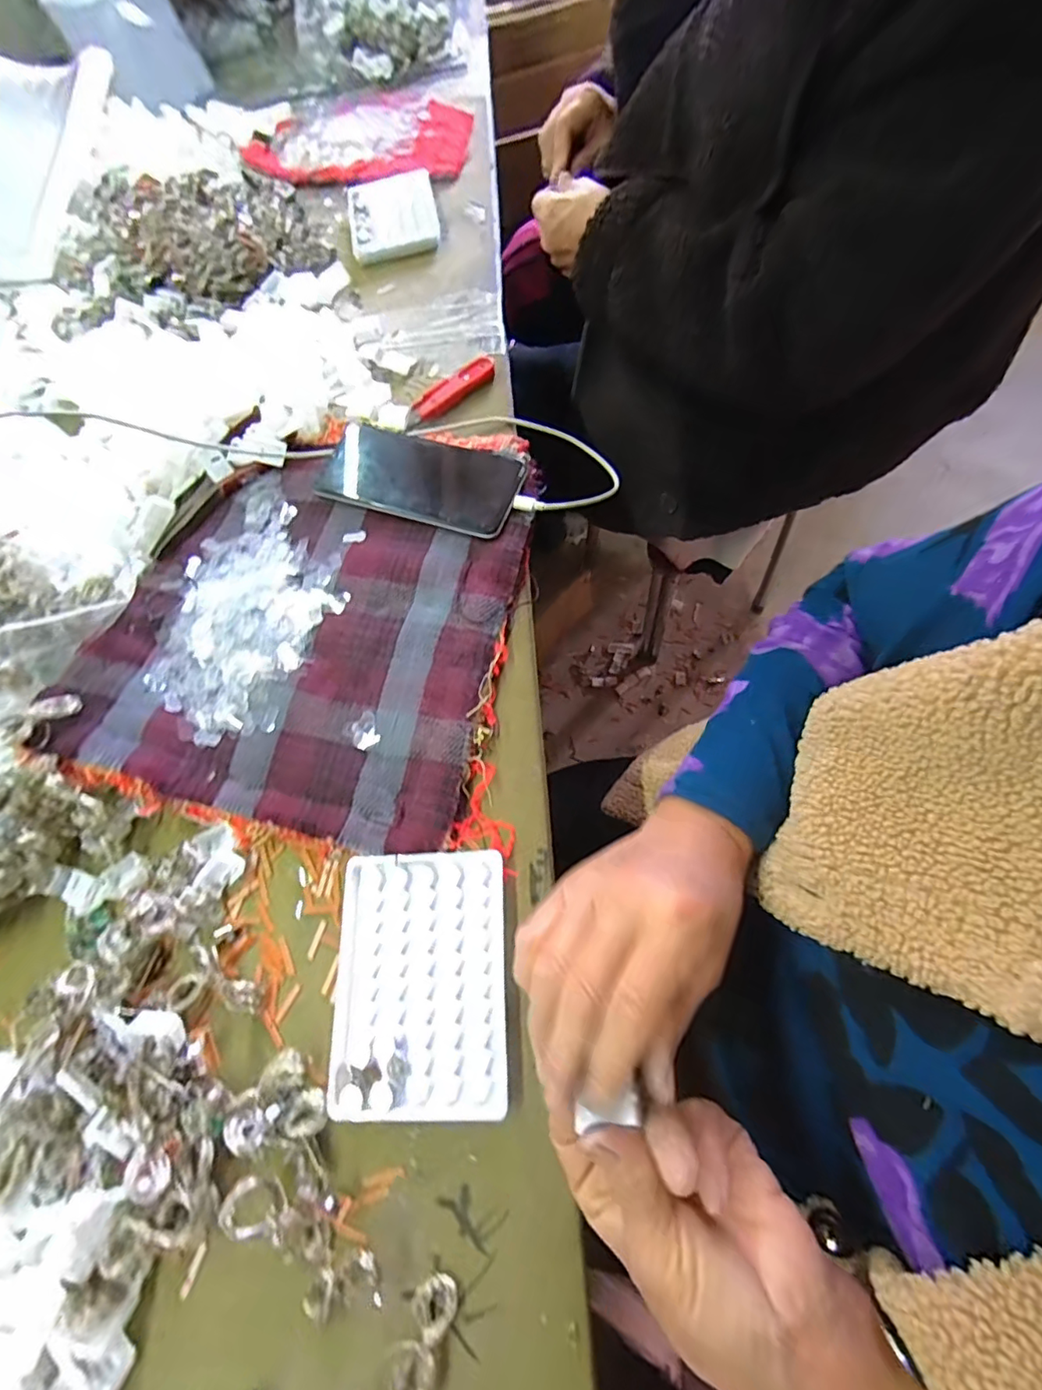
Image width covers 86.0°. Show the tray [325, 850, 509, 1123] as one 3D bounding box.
[{"bbox_3d":[-0.057,0.155,0.310,0.096,0.008,0.129,-4,66,5],"label":"tray"}]

